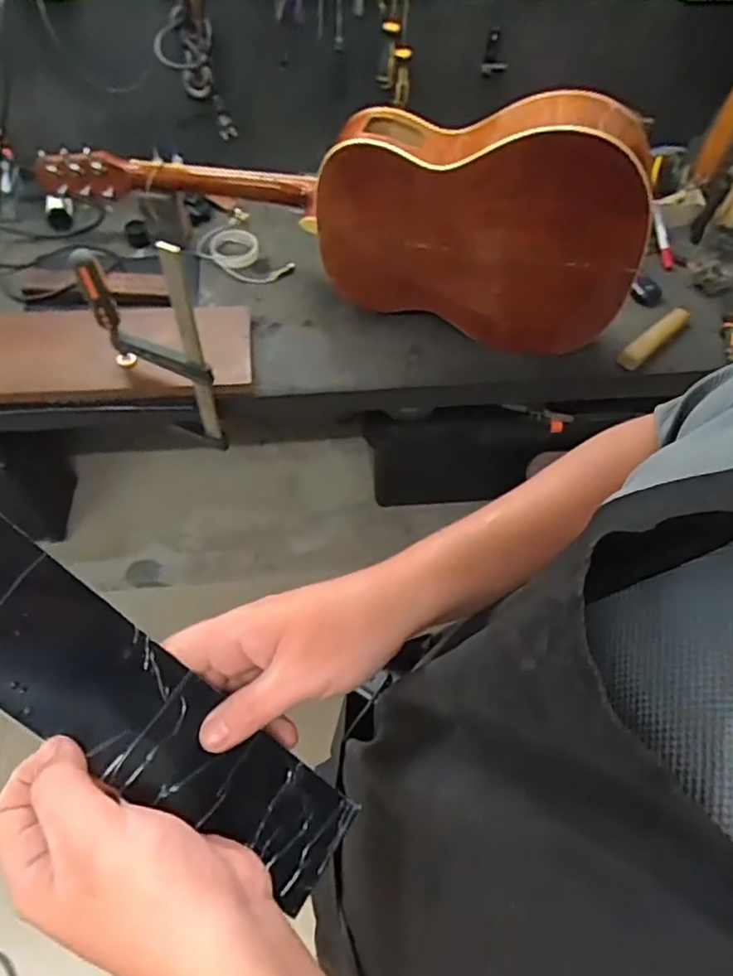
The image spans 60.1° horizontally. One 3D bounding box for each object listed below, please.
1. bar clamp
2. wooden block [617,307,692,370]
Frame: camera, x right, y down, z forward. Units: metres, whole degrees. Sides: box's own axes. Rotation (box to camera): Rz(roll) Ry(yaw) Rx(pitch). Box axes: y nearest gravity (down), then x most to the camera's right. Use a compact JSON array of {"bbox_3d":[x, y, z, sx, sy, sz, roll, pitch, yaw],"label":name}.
[{"bbox_3d":[-0.305,-0.200,0.928,0.164,0.393,0.030,21,58,10],"label":"bar clamp"},{"bbox_3d":[0.501,-0.262,1.095,0.193,0.019,0.033,-38,66,-24],"label":"wooden block"}]

